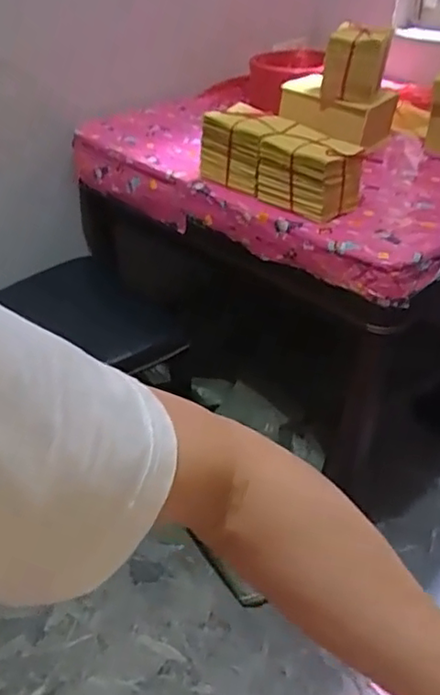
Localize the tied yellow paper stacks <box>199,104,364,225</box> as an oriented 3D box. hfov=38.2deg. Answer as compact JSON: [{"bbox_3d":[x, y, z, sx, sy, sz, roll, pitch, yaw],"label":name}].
[{"bbox_3d":[0.115,-0.374,1.268,0.144,0.131,0.348,-29,45,-33],"label":"tied yellow paper stacks"}]

